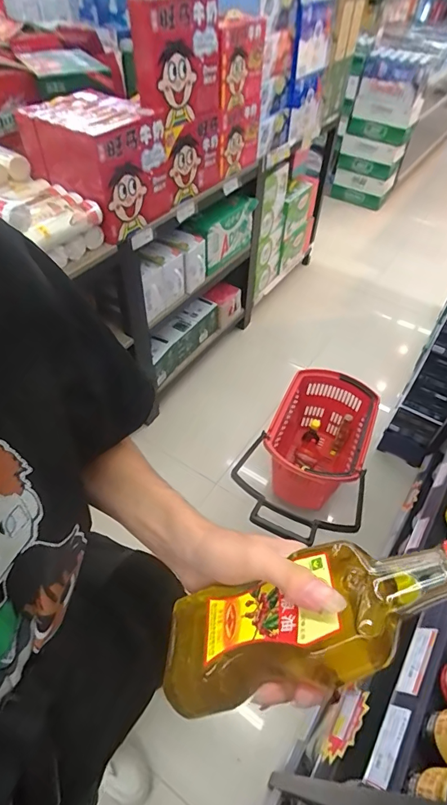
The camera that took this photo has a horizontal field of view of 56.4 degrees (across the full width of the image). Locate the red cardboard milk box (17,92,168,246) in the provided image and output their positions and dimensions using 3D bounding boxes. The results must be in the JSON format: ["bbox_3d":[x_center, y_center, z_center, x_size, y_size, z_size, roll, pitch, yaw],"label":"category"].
[{"bbox_3d":[-0.326,-0.622,1.105,0.258,0.273,0.229,27,53,19],"label":"red cardboard milk box"}]

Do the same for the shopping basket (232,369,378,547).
[{"bbox_3d":[0.314,0.140,1.460,0.320,0.310,0.413,18,51,12],"label":"shopping basket"}]

